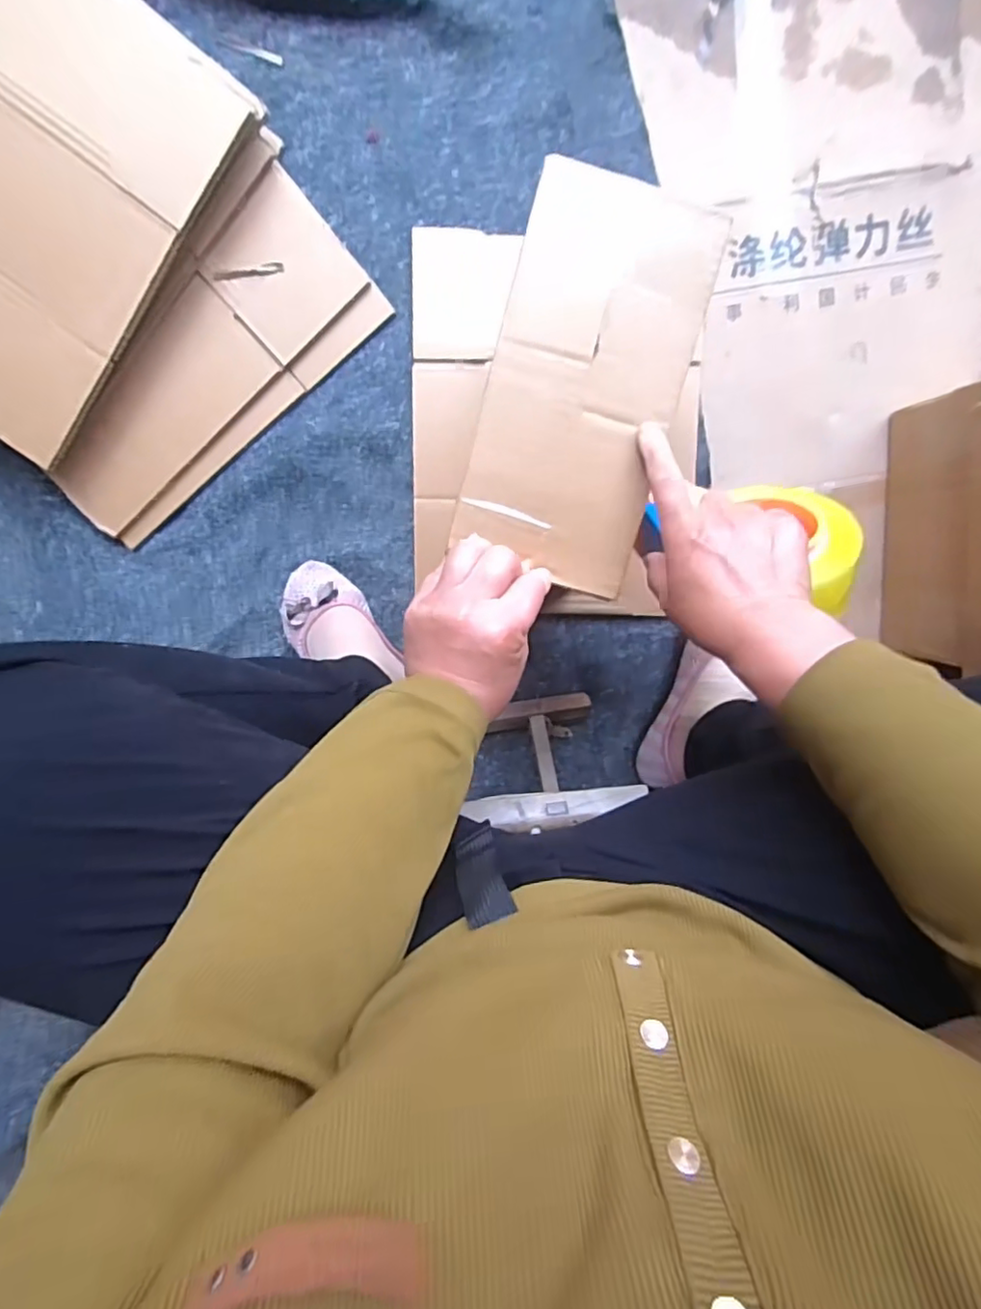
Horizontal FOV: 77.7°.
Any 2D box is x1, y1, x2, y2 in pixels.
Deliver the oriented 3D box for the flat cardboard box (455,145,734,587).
[{"bbox_3d":[0.065,-0.181,0.411,0.126,0.013,0.256,13,99,-4],"label":"flat cardboard box"}]

